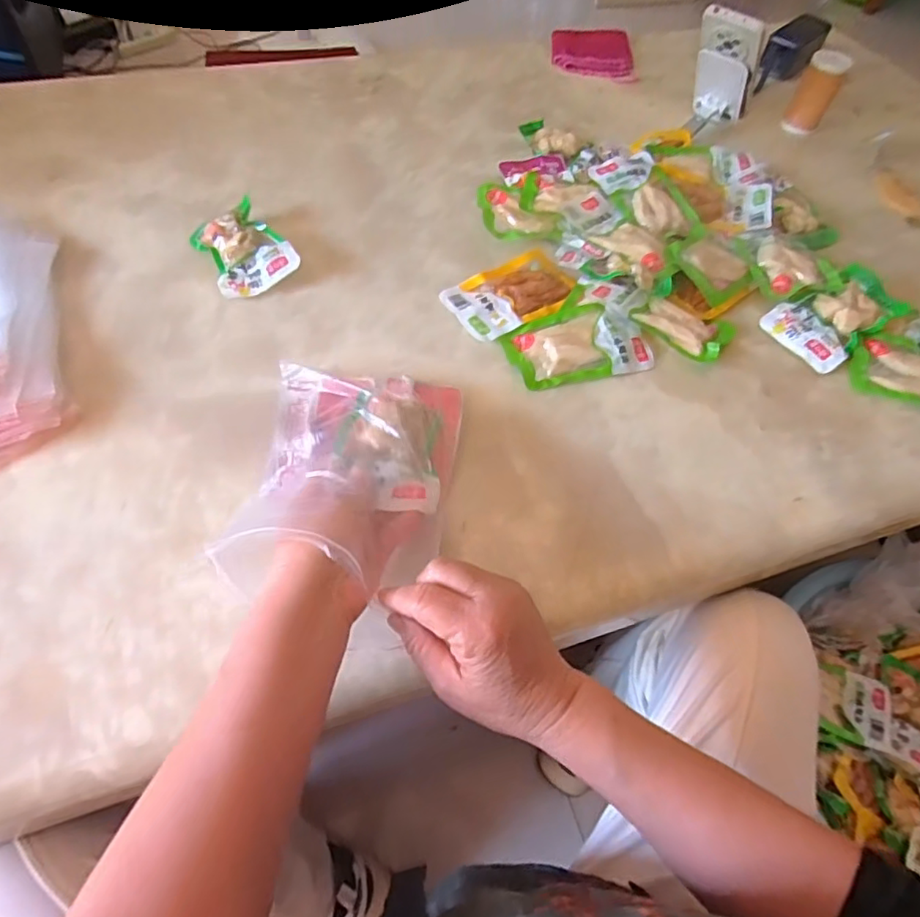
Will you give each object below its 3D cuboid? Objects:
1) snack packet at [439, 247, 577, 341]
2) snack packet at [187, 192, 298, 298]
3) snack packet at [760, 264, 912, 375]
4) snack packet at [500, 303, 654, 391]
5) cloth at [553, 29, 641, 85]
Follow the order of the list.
[{"bbox_3d":[0.054,-0.167,0.588,0.128,0.011,0.081,-26,63,-20],"label":"snack packet"},{"bbox_3d":[-0.216,-0.207,0.588,0.075,0.032,0.099,-29,64,-21],"label":"snack packet"},{"bbox_3d":[0.375,-0.140,0.585,0.121,0.023,0.080,-31,68,-6],"label":"snack packet"},{"bbox_3d":[0.111,-0.108,0.554,0.133,0.019,0.077,-14,59,-13],"label":"snack packet"},{"bbox_3d":[0.211,-0.643,0.924,0.131,0.020,0.167,7,57,0],"label":"cloth"}]

